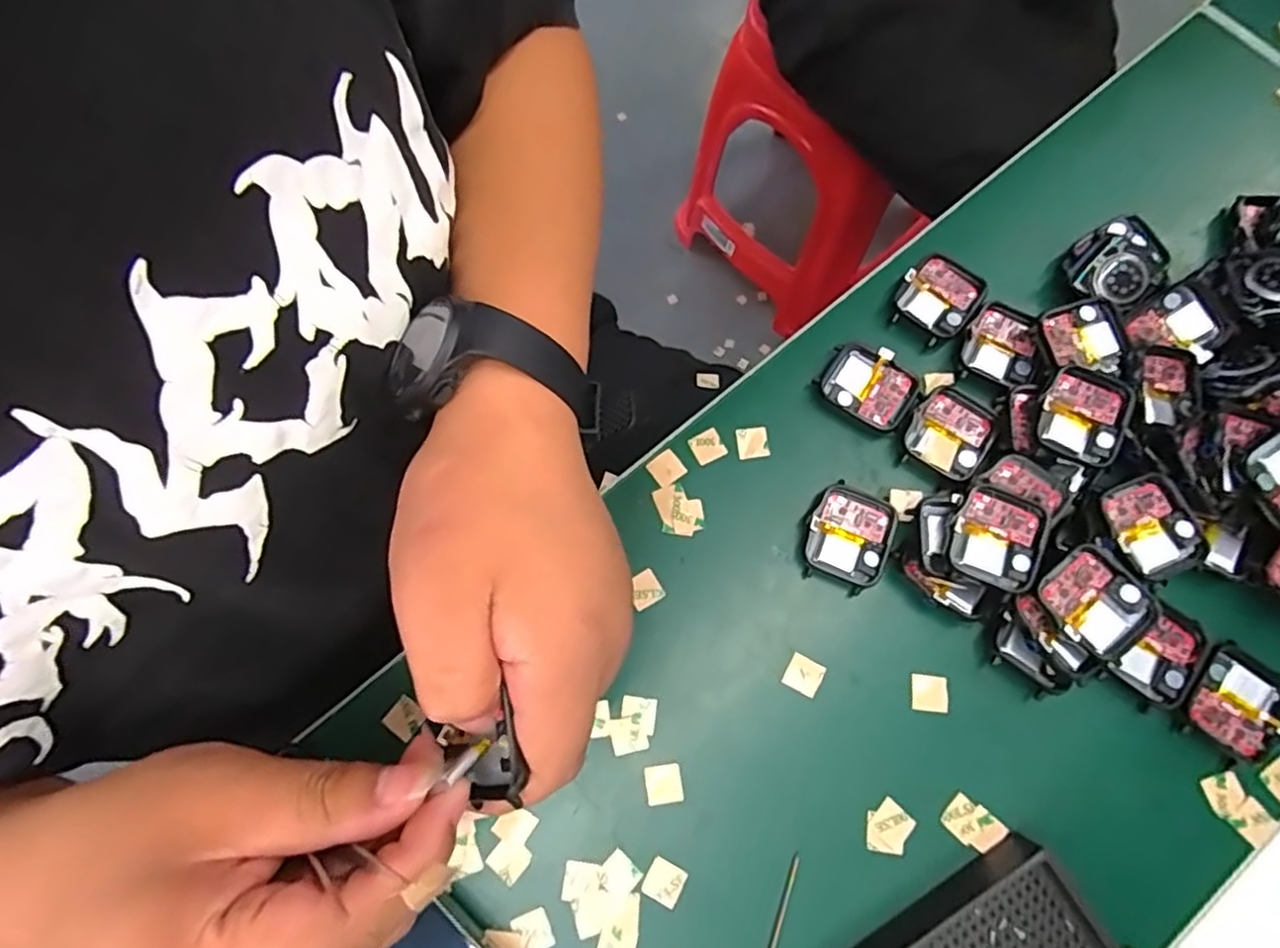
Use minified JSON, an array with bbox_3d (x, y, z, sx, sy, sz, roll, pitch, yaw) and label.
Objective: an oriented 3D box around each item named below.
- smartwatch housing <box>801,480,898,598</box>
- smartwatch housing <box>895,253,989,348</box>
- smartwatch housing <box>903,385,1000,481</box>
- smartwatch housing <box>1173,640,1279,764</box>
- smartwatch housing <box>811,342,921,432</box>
[{"bbox_3d":[0.098,0.030,0.314,0.039,0.012,0.045,22,76,6],"label":"smartwatch housing"},{"bbox_3d":[0.154,-0.091,0.342,0.037,0.005,0.045,38,79,9],"label":"smartwatch housing"},{"bbox_3d":[0.151,-0.019,0.324,0.037,0.008,0.042,35,78,9],"label":"smartwatch housing"},{"bbox_3d":[0.259,0.100,0.287,0.037,0.010,0.045,41,79,10],"label":"smartwatch housing"},{"bbox_3d":[0.114,-0.044,0.332,0.044,0.008,0.036,33,78,8],"label":"smartwatch housing"}]

